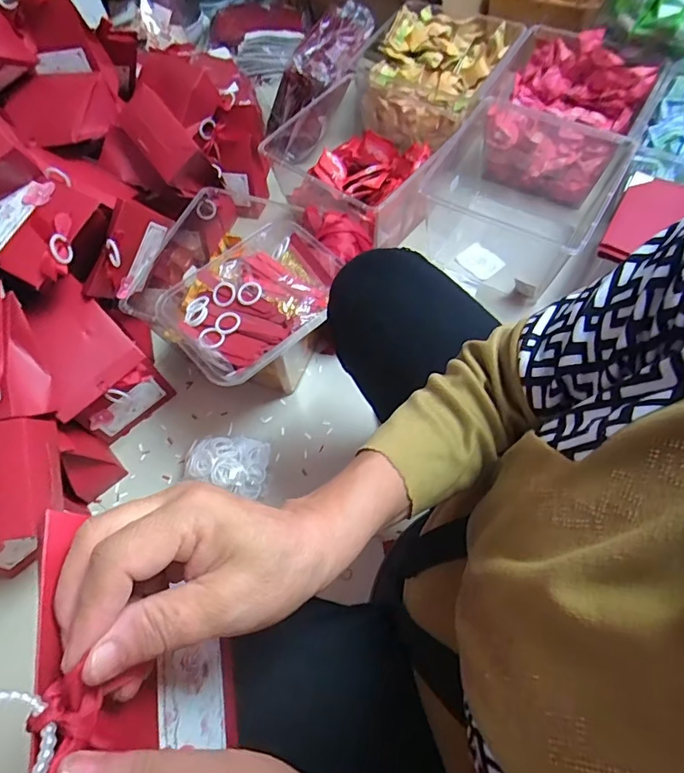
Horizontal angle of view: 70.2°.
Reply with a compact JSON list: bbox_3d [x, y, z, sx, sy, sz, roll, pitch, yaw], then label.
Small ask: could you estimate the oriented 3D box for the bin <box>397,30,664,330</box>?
[{"bbox_3d":[0.392,-0.456,1.032,0.356,0.221,0.590,31,68,18],"label":"bin"}]

